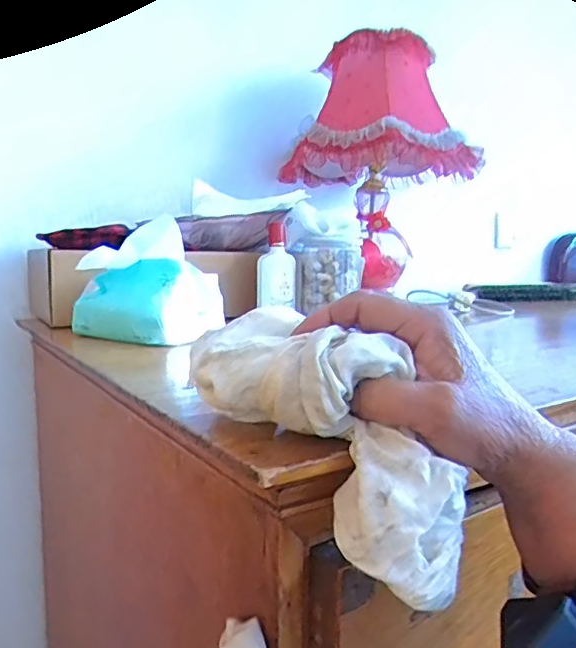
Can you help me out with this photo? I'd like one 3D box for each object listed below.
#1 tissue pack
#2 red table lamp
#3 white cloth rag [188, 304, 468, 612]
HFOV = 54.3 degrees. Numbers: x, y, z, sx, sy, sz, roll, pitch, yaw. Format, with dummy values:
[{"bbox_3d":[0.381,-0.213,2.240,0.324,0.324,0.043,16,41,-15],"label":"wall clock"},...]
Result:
[{"bbox_3d":[-0.150,-0.044,0.611,0.148,0.113,0.111,5,9,32],"label":"tissue pack"},{"bbox_3d":[0.144,-0.273,0.982,0.296,0.389,0.306,-1,7,-12],"label":"red table lamp"},{"bbox_3d":[0.026,0.050,0.264,0.163,0.078,0.039,47,26,17],"label":"white cloth rag"}]

